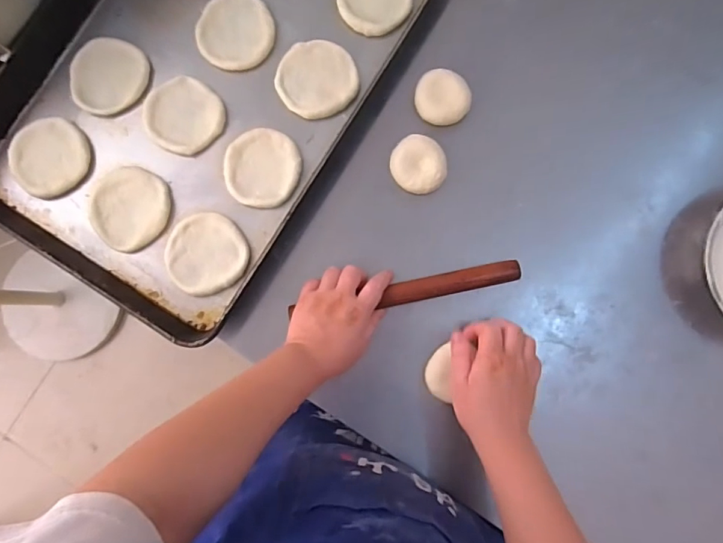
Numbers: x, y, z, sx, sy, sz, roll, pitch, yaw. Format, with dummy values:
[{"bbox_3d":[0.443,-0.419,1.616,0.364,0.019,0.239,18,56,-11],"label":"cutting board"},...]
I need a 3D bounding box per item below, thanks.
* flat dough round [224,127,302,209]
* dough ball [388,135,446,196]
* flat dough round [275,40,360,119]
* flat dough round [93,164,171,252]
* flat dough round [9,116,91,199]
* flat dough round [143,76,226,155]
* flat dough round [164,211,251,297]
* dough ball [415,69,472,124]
[{"bbox_3d":[-0.124,-0.131,0.579,0.091,0.012,0.097,0,85,2],"label":"flat dough round"},{"bbox_3d":[0.072,-0.131,0.579,0.066,0.036,0.071,0,85,2],"label":"dough ball"},{"bbox_3d":[-0.057,-0.249,0.595,0.101,0.017,0.100,0,85,2],"label":"flat dough round"},{"bbox_3d":[-0.294,-0.082,0.589,0.096,0.014,0.104,0,85,2],"label":"flat dough round"},{"bbox_3d":[-0.406,-0.150,0.595,0.101,0.011,0.097,0,85,2],"label":"flat dough round"},{"bbox_3d":[-0.231,-0.203,0.598,0.092,0.018,0.096,0,85,2],"label":"flat dough round"},{"bbox_3d":[-0.196,-0.022,0.576,0.100,0.006,0.101,0,85,2],"label":"flat dough round"},{"bbox_3d":[0.102,-0.216,0.583,0.067,0.037,0.064,0,85,2],"label":"dough ball"}]

